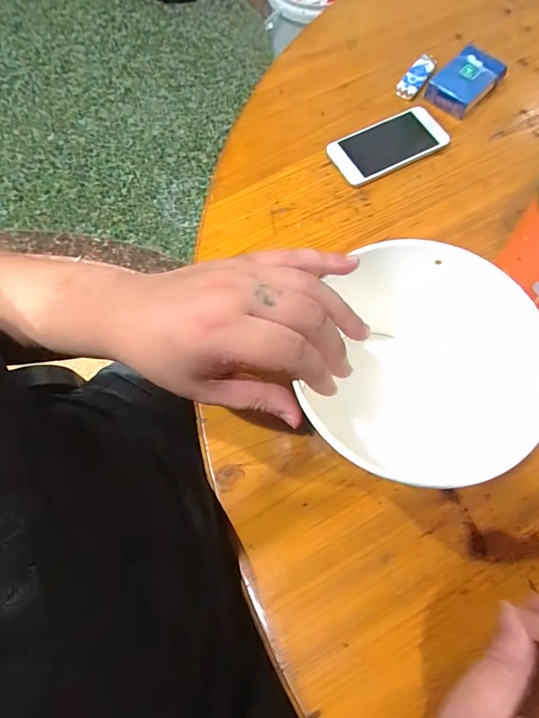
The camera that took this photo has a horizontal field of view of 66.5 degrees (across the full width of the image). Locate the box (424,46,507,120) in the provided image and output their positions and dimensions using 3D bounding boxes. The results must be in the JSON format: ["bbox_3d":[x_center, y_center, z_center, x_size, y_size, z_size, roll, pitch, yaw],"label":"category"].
[{"bbox_3d":[0.233,-0.333,0.496,0.055,0.027,0.091,43,77,14],"label":"box"}]

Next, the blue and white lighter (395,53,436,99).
[{"bbox_3d":[0.181,-0.347,0.506,0.027,0.012,0.075,31,75,11],"label":"blue and white lighter"}]

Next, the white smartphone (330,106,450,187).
[{"bbox_3d":[0.136,-0.245,0.471,0.133,0.011,0.064,-27,73,-8],"label":"white smartphone"}]

